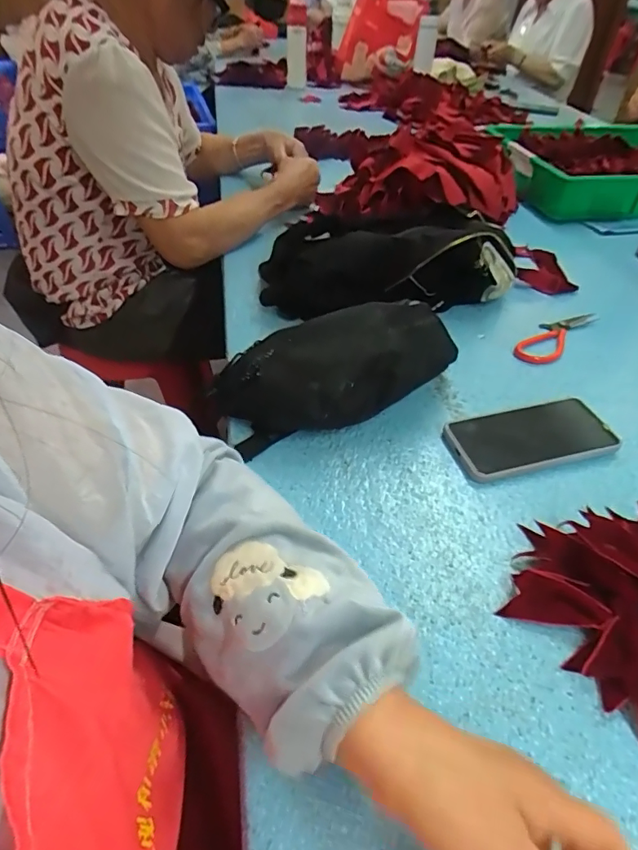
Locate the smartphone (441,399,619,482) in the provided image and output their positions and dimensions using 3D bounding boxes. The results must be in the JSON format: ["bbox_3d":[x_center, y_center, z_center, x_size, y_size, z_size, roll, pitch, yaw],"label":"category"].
[{"bbox_3d":[0.215,0.011,0.498,0.157,0.011,0.082,-11,44,-8],"label":"smartphone"}]

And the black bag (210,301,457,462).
[{"bbox_3d":[0.032,-0.053,0.509,0.256,0.091,0.119,-19,48,-20],"label":"black bag"}]

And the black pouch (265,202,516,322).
[{"bbox_3d":[0.096,-0.239,0.690,0.355,0.108,0.170,0,44,-1],"label":"black pouch"}]

